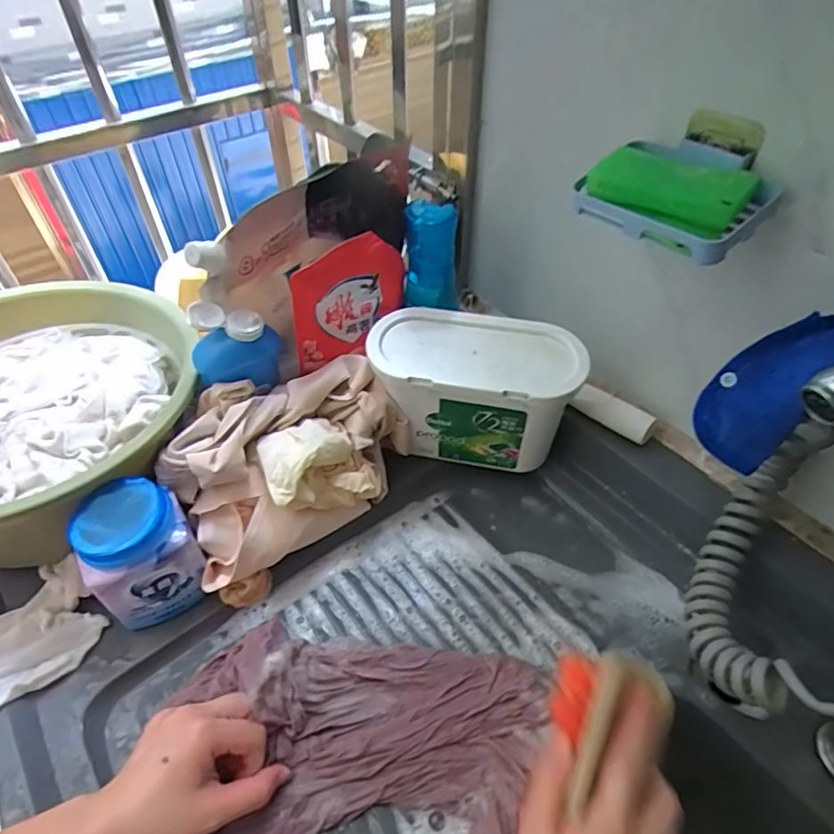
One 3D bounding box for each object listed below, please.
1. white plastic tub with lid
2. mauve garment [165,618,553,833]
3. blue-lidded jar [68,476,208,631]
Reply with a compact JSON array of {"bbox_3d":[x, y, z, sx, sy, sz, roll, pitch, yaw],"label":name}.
[{"bbox_3d":[0.058,-0.022,0.582,0.202,0.137,0.101,8,48,9],"label":"white plastic tub with lid"},{"bbox_3d":[-0.044,0.257,0.430,0.298,0.050,0.165,-3,47,-2],"label":"mauve garment"},{"bbox_3d":[-0.242,0.120,0.483,0.085,0.112,0.074,-29,53,-23],"label":"blue-lidded jar"}]

